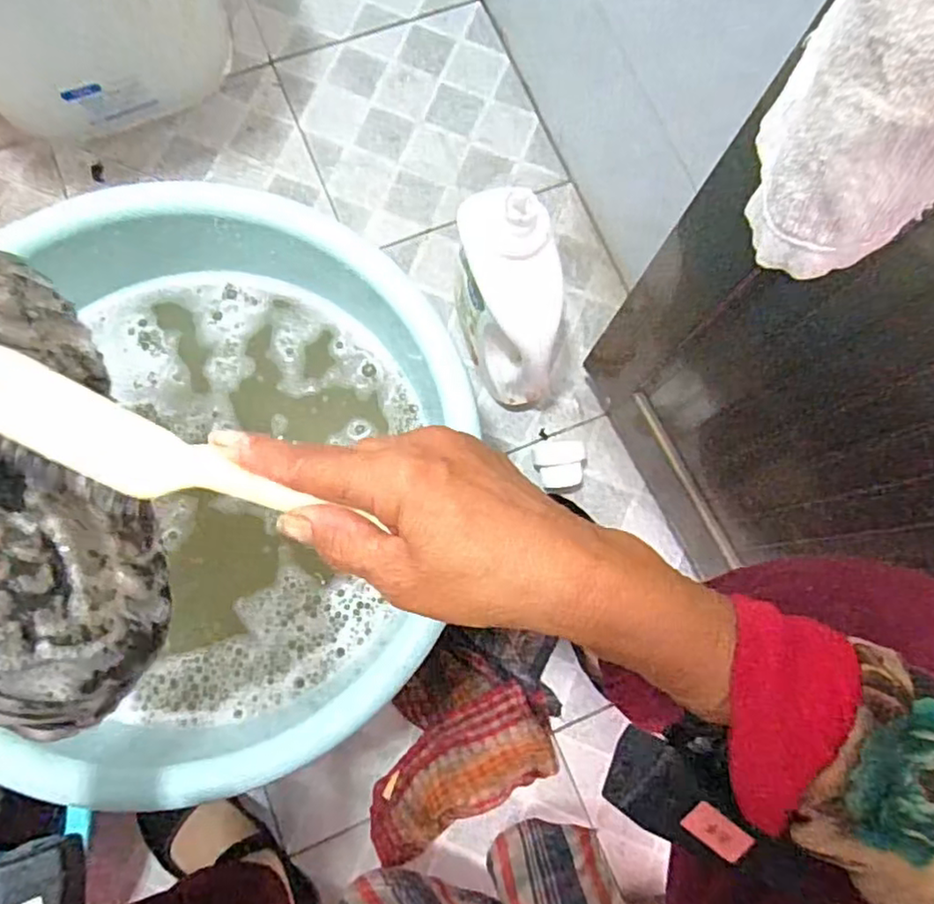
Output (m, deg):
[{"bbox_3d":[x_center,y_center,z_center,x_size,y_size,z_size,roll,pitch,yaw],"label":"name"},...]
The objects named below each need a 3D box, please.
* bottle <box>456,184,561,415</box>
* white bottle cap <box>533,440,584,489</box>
[{"bbox_3d":[0.042,-0.149,0.668,0.091,0.252,0.163,-7,79,-5],"label":"bottle"},{"bbox_3d":[0.106,0.016,0.750,0.056,0.039,0.052,0,78,-1],"label":"white bottle cap"}]

